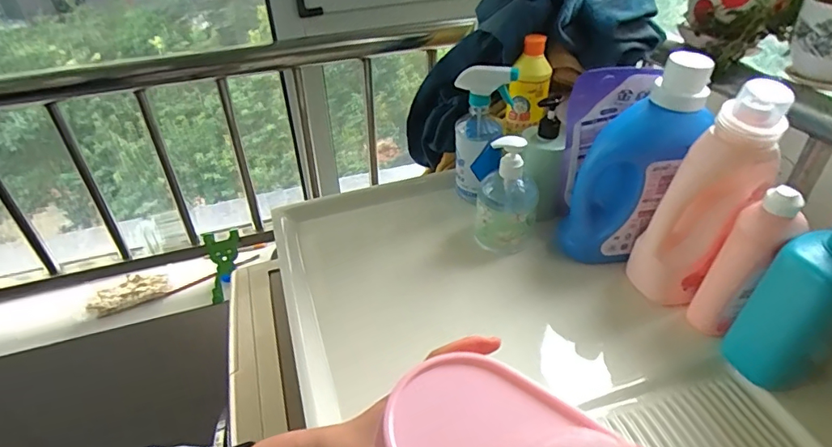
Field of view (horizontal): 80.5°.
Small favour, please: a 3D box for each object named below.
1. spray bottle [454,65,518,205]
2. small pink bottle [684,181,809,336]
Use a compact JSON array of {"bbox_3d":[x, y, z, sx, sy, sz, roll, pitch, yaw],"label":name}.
[{"bbox_3d":[0.101,-0.133,0.743,0.079,0.216,0.055,-10,39,-9],"label":"spray bottle"},{"bbox_3d":[0.363,0.046,0.543,0.046,0.189,0.058,-27,45,-27],"label":"small pink bottle"}]

